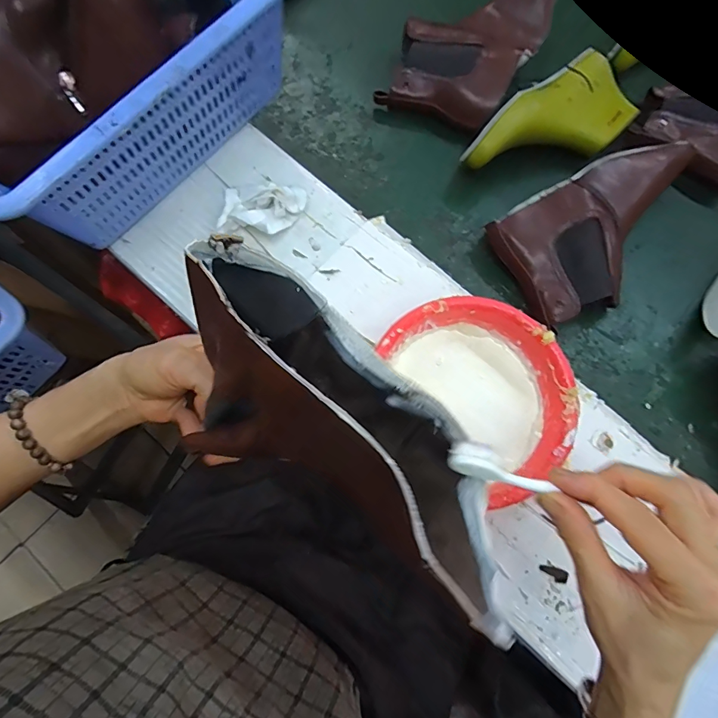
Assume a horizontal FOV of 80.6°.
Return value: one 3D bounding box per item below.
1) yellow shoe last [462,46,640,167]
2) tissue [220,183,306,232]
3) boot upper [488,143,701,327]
[{"bbox_3d":[0.253,-0.299,0.553,0.256,0.076,0.113,-37,79,-10],"label":"yellow shoe last"},{"bbox_3d":[-0.103,-0.167,0.484,0.089,0.039,0.058,-7,76,-3],"label":"tissue"},{"bbox_3d":[0.297,-0.150,0.512,0.248,0.074,0.147,-26,78,-8],"label":"boot upper"}]

